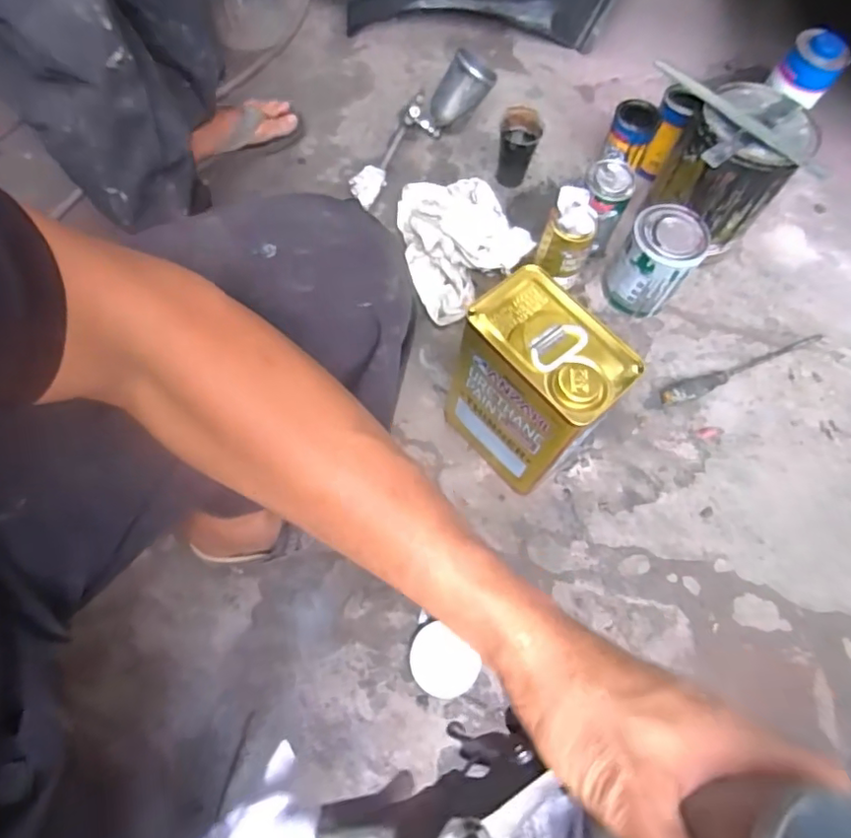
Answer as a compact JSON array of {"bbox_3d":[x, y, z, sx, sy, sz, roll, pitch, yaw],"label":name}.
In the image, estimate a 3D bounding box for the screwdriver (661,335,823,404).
[{"bbox_3d":[0.476,-0.080,0.840,0.296,0.039,0.031,-21,69,-12],"label":"screwdriver"}]

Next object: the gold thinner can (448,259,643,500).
[{"bbox_3d":[0.122,-0.025,0.677,0.126,0.254,0.165,-37,73,-17],"label":"gold thinner can"}]

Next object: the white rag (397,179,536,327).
[{"bbox_3d":[0.059,-0.282,0.891,0.190,0.046,0.258,-15,68,-10],"label":"white rag"}]

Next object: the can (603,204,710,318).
[{"bbox_3d":[0.336,-0.230,0.844,0.106,0.139,0.111,27,68,8],"label":"can"}]

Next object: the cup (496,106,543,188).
[{"bbox_3d":[0.153,-0.443,0.948,0.063,0.113,0.055,11,66,2],"label":"cup"}]

